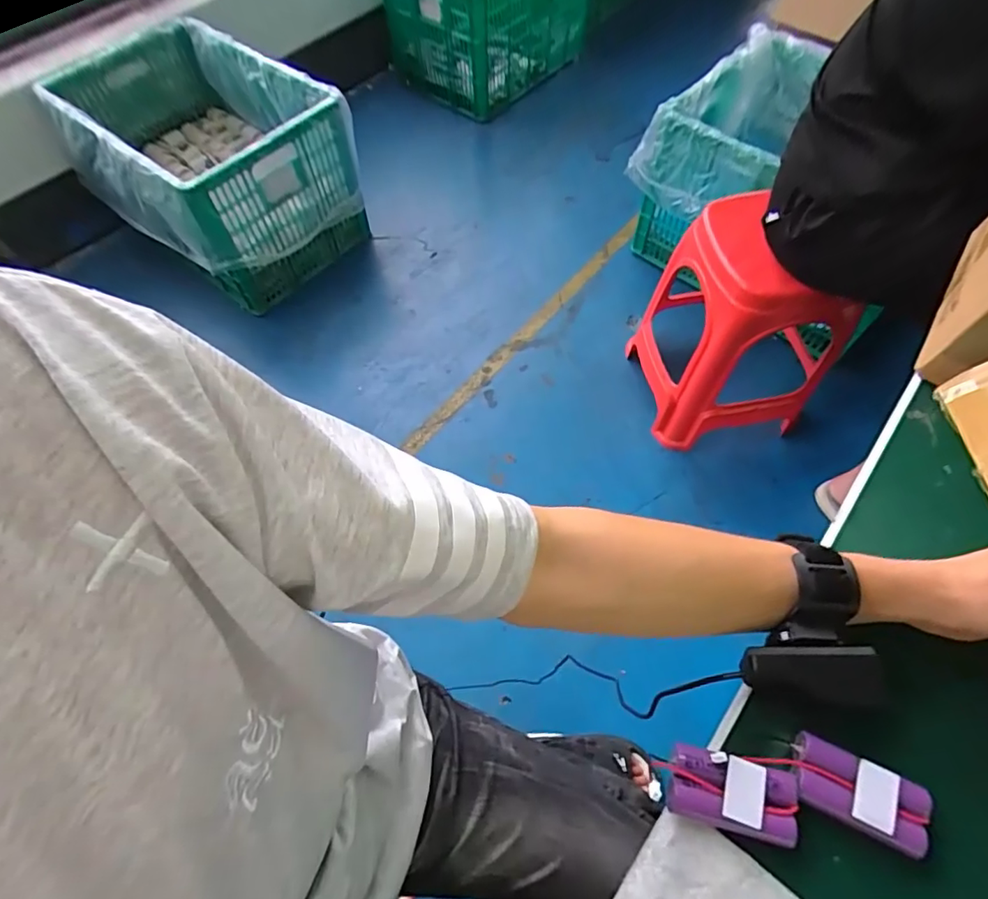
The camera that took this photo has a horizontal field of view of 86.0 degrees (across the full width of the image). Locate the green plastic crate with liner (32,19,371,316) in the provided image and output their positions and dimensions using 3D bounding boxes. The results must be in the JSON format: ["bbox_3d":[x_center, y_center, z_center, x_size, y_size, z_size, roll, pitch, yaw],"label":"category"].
[{"bbox_3d":[-0.783,-0.786,1.466,0.753,0.379,0.483,31,67,18],"label":"green plastic crate with liner"}]

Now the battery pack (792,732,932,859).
[{"bbox_3d":[0.204,0.194,0.299,0.068,0.019,0.035,22,65,15],"label":"battery pack"}]

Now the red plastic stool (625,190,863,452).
[{"bbox_3d":[0.509,-0.271,1.141,0.316,0.456,0.336,-9,61,-2],"label":"red plastic stool"}]

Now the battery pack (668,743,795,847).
[{"bbox_3d":[0.134,0.193,0.298,0.066,0.016,0.036,12,63,10],"label":"battery pack"}]

